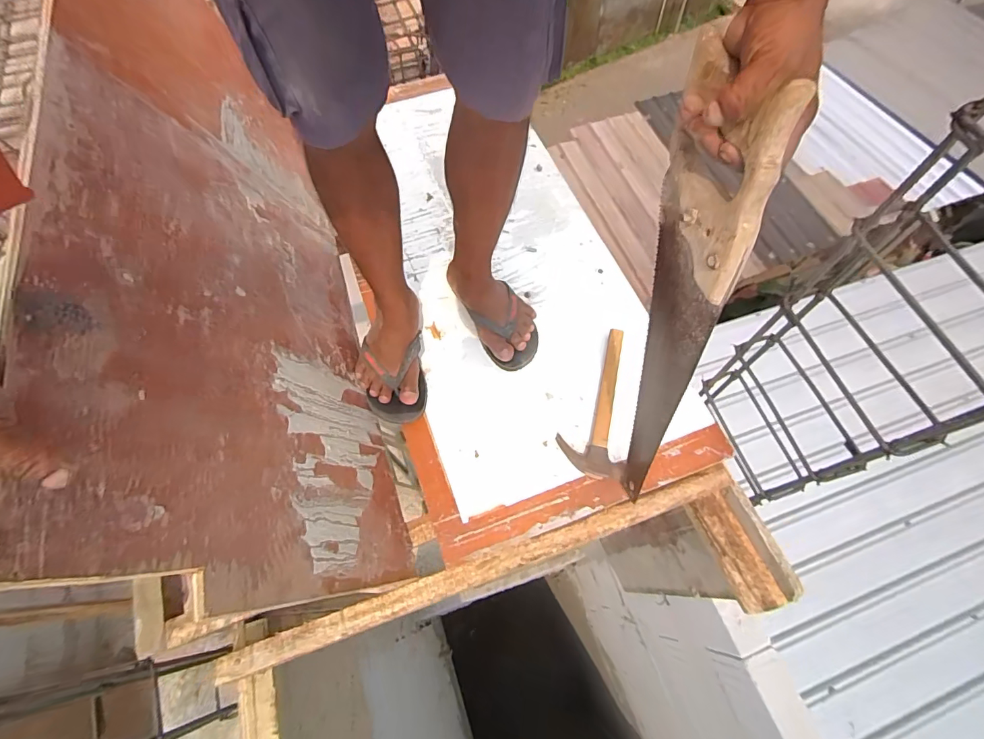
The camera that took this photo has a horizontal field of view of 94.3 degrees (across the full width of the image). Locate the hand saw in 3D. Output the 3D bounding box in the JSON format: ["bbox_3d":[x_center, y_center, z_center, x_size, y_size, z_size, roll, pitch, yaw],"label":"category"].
[{"bbox_3d":[0.187,-0.029,0.493,0.025,0.487,0.111,-8,44,-5],"label":"hand saw"}]

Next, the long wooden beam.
[{"bbox_3d":[0.002,0.288,0.672,0.784,0.040,0.049,-18,65,-10],"label":"long wooden beam"}]

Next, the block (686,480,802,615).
[{"bbox_3d":[0.397,0.283,0.722,0.072,0.066,0.183,-21,65,-11],"label":"block"}]

